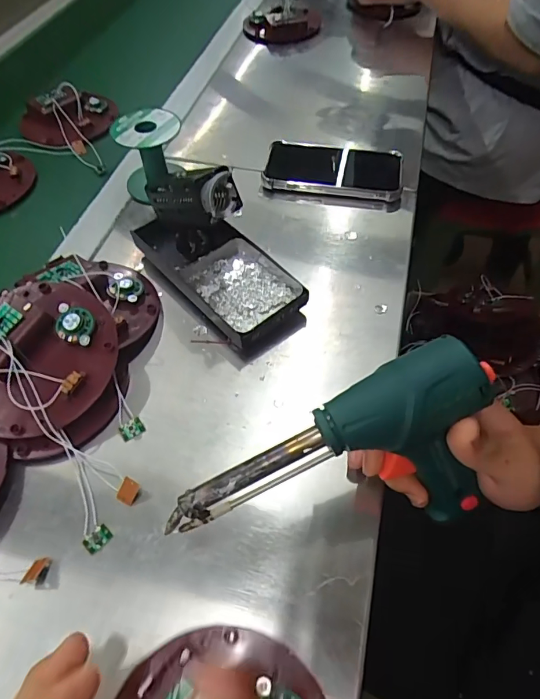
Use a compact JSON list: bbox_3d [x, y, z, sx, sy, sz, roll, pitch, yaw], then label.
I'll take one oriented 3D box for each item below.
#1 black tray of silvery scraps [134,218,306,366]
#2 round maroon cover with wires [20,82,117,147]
[{"bbox_3d":[-0.048,-0.070,0.407,0.086,0.030,0.172,-38,64,-23],"label":"black tray of silvery scraps"},{"bbox_3d":[-0.263,-0.300,0.574,0.111,0.037,0.106,11,56,7],"label":"round maroon cover with wires"}]

